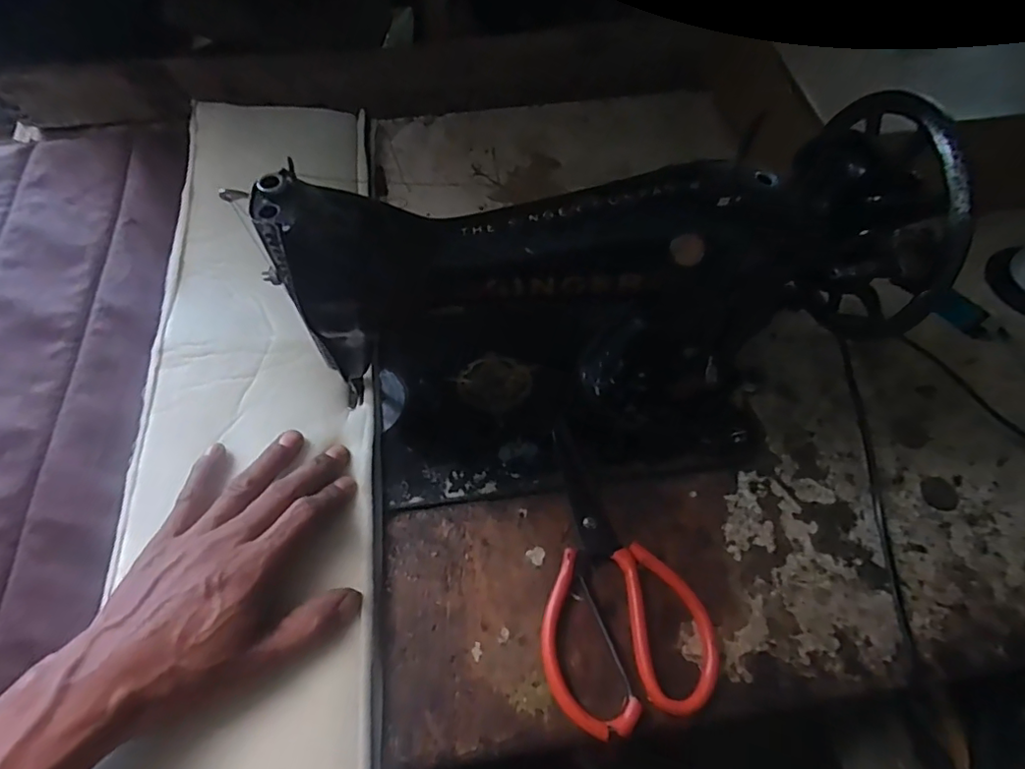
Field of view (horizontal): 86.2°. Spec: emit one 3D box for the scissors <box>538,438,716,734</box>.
[{"bbox_3d":[0.056,0.119,0.357,0.101,0.009,0.178,-14,61,-9],"label":"scissors"}]

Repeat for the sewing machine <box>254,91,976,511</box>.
[{"bbox_3d":[0.049,-0.038,0.343,0.327,0.189,0.140,-9,61,-5],"label":"sewing machine"}]

